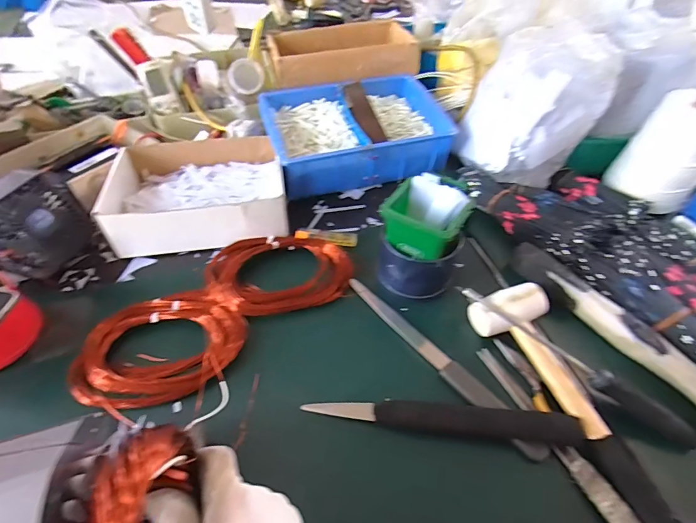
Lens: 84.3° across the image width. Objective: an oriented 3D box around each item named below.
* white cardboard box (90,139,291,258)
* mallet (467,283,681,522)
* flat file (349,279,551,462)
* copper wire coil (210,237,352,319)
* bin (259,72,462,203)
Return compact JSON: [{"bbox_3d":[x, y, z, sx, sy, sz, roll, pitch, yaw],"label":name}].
[{"bbox_3d":[-0.221,-0.112,0.588,0.243,0.071,0.192,-6,48,-7],"label":"white cardboard box"},{"bbox_3d":[0.228,0.129,0.391,0.084,0.047,0.265,-20,51,-18],"label":"mallet"},{"bbox_3d":[0.098,0.104,0.431,0.026,0.012,0.272,-27,50,-28],"label":"flat file"},{"bbox_3d":[-0.091,0.010,0.504,0.188,0.034,0.128,-3,48,-4],"label":"copper wire coil"},{"bbox_3d":[0.010,-0.227,0.675,0.296,0.093,0.209,-12,49,-12],"label":"bin"}]

